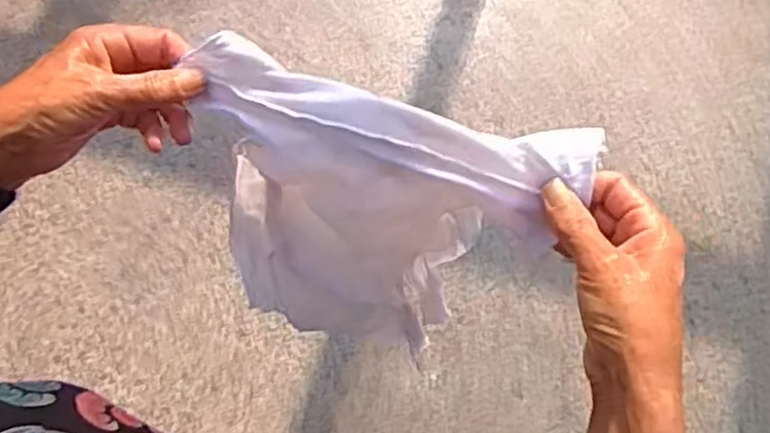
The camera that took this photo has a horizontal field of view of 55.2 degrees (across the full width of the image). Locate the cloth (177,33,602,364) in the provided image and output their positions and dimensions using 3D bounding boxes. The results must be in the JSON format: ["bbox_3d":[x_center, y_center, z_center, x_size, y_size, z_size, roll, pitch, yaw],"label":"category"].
[{"bbox_3d":[-0.010,0.018,0.596,0.246,0.343,0.107,12,72,2],"label":"cloth"}]

